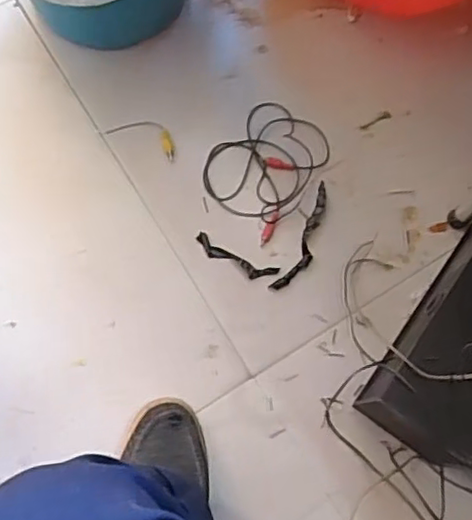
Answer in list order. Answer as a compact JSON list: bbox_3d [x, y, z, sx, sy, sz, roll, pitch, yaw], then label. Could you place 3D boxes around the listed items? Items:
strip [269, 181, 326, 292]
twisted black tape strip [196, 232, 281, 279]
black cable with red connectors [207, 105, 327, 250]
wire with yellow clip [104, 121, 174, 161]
[{"bbox_3d":[0.089,-0.025,0.797,0.032,0.007,0.154,27,76,6],"label":"strip"},{"bbox_3d":[-0.001,-0.001,0.777,0.108,0.004,0.025,26,76,5],"label":"twisted black tape strip"},{"bbox_3d":[0.041,-0.128,0.811,0.132,0.011,0.175,38,77,8],"label":"black cable with red connectors"},{"bbox_3d":[-0.117,-0.163,0.818,0.093,0.014,0.038,23,76,5],"label":"wire with yellow clip"}]

